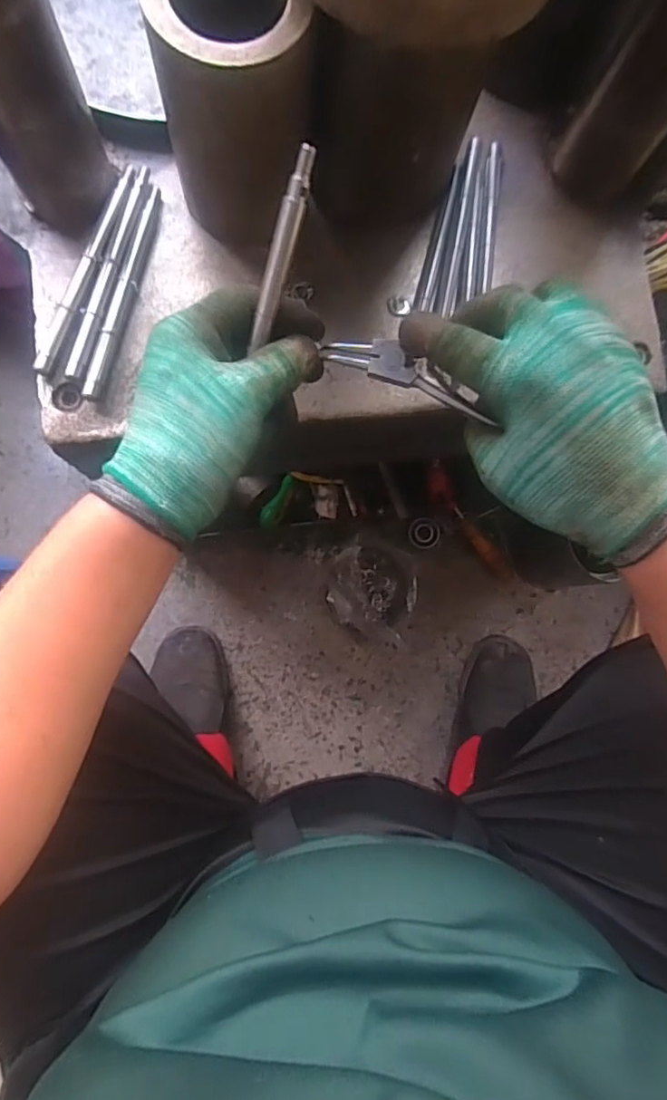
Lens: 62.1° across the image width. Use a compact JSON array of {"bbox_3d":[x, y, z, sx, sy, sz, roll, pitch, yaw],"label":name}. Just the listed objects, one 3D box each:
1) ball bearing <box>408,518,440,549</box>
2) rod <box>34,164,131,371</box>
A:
[{"bbox_3d":[0.137,-0.026,0.841,0.045,0.014,0.047,-32,86,-8],"label":"ball bearing"},{"bbox_3d":[-0.171,-0.198,0.384,0.012,0.006,0.164,20,81,-2],"label":"rod"}]

